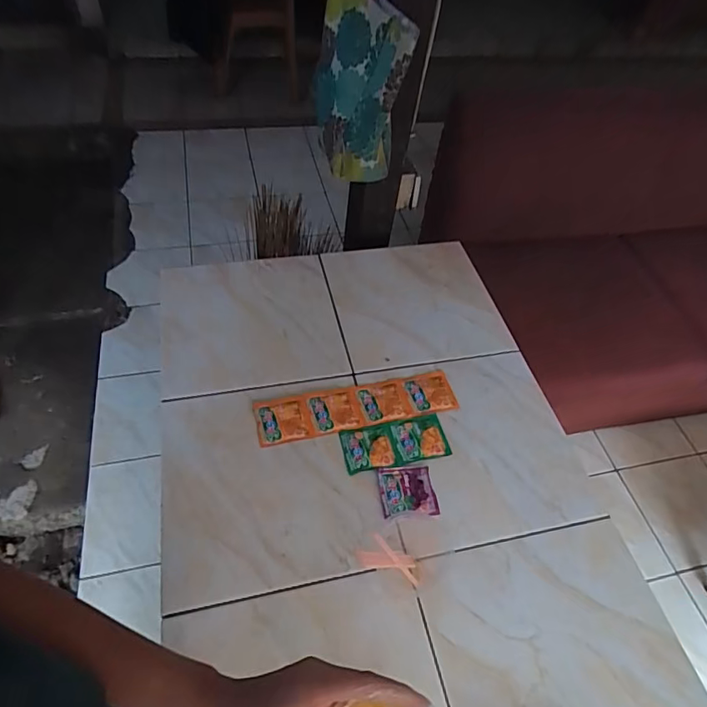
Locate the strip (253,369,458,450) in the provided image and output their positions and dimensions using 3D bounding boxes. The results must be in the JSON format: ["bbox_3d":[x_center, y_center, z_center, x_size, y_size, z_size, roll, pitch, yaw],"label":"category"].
[{"bbox_3d":[0.006,0.079,0.762,0.302,0.009,0.074,-9,54,-13],"label":"strip"}]

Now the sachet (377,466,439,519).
[{"bbox_3d":[0.074,0.190,0.688,0.076,0.006,0.069,-3,53,-8],"label":"sachet"}]

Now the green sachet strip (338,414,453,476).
[{"bbox_3d":[0.061,0.130,0.730,0.153,0.005,0.069,-8,54,-12],"label":"green sachet strip"}]

